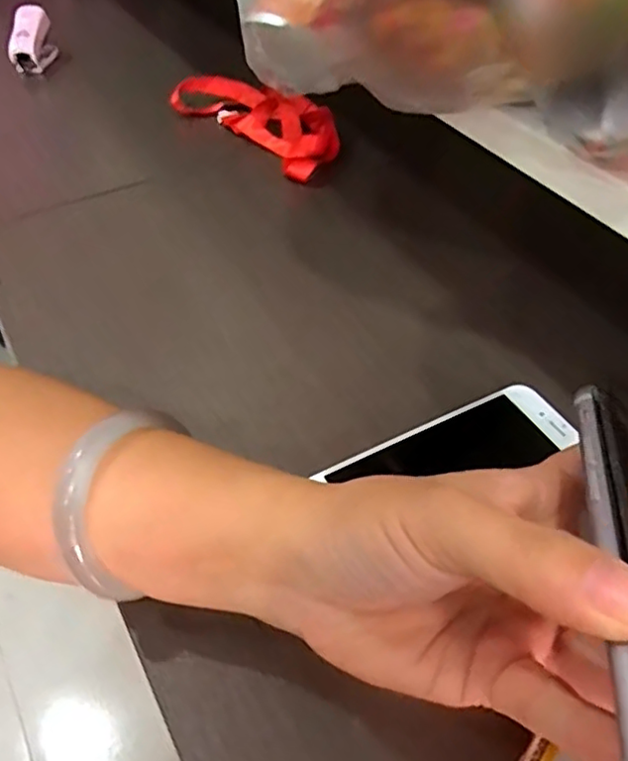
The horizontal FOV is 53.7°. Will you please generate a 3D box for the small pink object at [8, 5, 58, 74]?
[{"bbox_3d":[-0.261,-0.316,0.572,0.025,0.044,0.054,2,48,2],"label":"small pink object"}]

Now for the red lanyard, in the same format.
[{"bbox_3d":[-0.037,-0.208,0.493,0.075,0.022,0.155,-36,57,-27],"label":"red lanyard"}]

